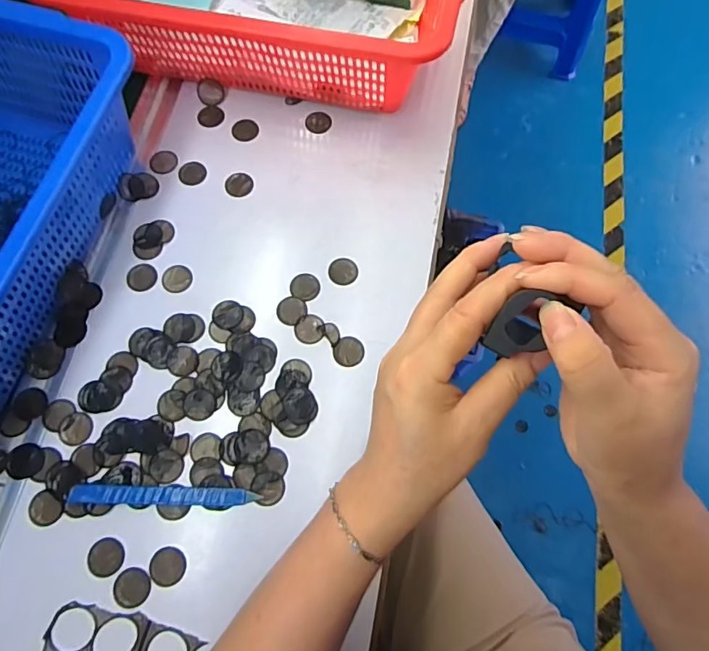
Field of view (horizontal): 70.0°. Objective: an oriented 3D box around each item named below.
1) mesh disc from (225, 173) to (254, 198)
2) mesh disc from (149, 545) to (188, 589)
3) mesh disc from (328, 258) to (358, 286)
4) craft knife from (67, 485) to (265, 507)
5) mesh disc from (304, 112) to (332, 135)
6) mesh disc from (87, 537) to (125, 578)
[{"bbox_3d":[-0.117,-0.143,0.513,0.027,0.004,0.028,0,70,-1],"label":"mesh disc"},{"bbox_3d":[-0.146,0.189,0.396,0.027,0.004,0.027,3,65,-5],"label":"mesh disc"},{"bbox_3d":[-0.011,-0.052,0.481,0.027,0.004,0.028,0,70,-1],"label":"mesh disc"},{"bbox_3d":[-0.154,0.138,0.410,0.148,0.011,0.015,1,70,0],"label":"craft knife"},{"bbox_3d":[-0.039,-0.218,0.541,0.028,0.004,0.029,0,70,-1],"label":"mesh disc"},{"bbox_3d":[-0.195,0.182,0.396,0.027,0.004,0.028,0,70,-1],"label":"mesh disc"}]

